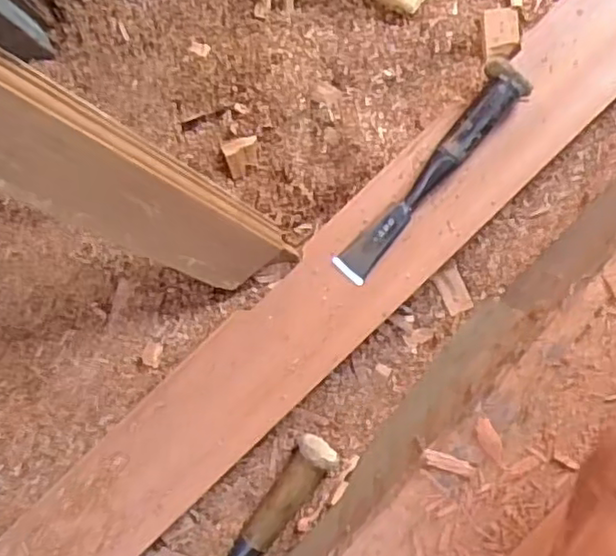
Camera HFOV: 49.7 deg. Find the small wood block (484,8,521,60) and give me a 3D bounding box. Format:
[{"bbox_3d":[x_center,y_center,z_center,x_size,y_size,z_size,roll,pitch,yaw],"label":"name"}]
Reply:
[{"bbox_3d":[0.196,-0.246,0.669,0.035,0.016,0.050,-2,99,2],"label":"small wood block"}]

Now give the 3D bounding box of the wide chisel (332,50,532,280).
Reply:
[{"bbox_3d":[0.113,-0.097,0.625,0.041,0.028,0.243,40,98,-5],"label":"wide chisel"}]

